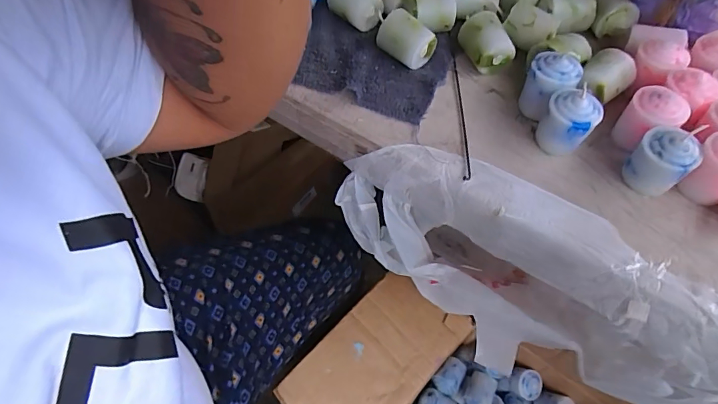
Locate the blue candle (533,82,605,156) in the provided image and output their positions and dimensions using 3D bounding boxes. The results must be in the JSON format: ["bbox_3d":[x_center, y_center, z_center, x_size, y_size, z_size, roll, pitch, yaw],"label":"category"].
[{"bbox_3d":[0.159,-0.060,0.335,0.035,0.045,0.035,39,67,23],"label":"blue candle"}]

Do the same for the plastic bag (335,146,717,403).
[{"bbox_3d":[0.139,0.065,0.392,0.339,0.188,0.090,29,63,18],"label":"plastic bag"}]

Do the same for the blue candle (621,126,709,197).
[{"bbox_3d":[0.215,-0.029,0.314,0.031,0.048,0.036,-37,64,-20],"label":"blue candle"}]

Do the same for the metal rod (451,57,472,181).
[{"bbox_3d":[0.086,-0.074,0.369,0.009,0.006,0.134,1,58,3],"label":"metal rod"}]

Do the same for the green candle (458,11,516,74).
[{"bbox_3d":[0.113,-0.141,0.393,0.032,0.040,0.043,-19,59,-10],"label":"green candle"}]

